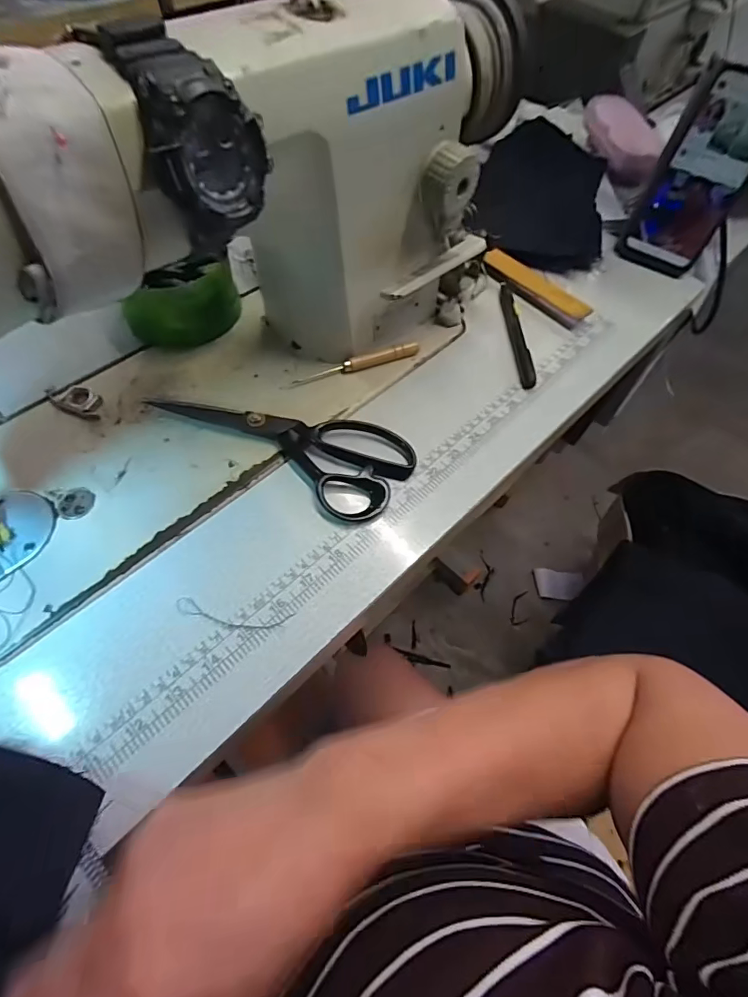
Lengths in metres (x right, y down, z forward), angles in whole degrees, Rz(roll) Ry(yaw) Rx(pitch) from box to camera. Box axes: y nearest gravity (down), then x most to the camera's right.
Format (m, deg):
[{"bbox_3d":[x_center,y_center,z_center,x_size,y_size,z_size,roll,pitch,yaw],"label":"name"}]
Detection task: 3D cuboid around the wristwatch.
[{"bbox_3d":[-0.080,-0.166,0.219,0.052,0.066,0.059,-25,64,-16],"label":"wristwatch"}]

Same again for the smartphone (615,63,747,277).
[{"bbox_3d":[0.316,-0.310,0.454,0.078,0.160,0.015,31,41,13],"label":"smartphone"}]

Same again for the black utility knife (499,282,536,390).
[{"bbox_3d":[0.134,-0.156,0.437,0.015,0.010,0.133,-1,62,-4],"label":"black utility knife"}]

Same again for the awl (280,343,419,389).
[{"bbox_3d":[-0.017,-0.116,0.404,0.123,0.010,0.010,-18,64,-13],"label":"awl"}]

